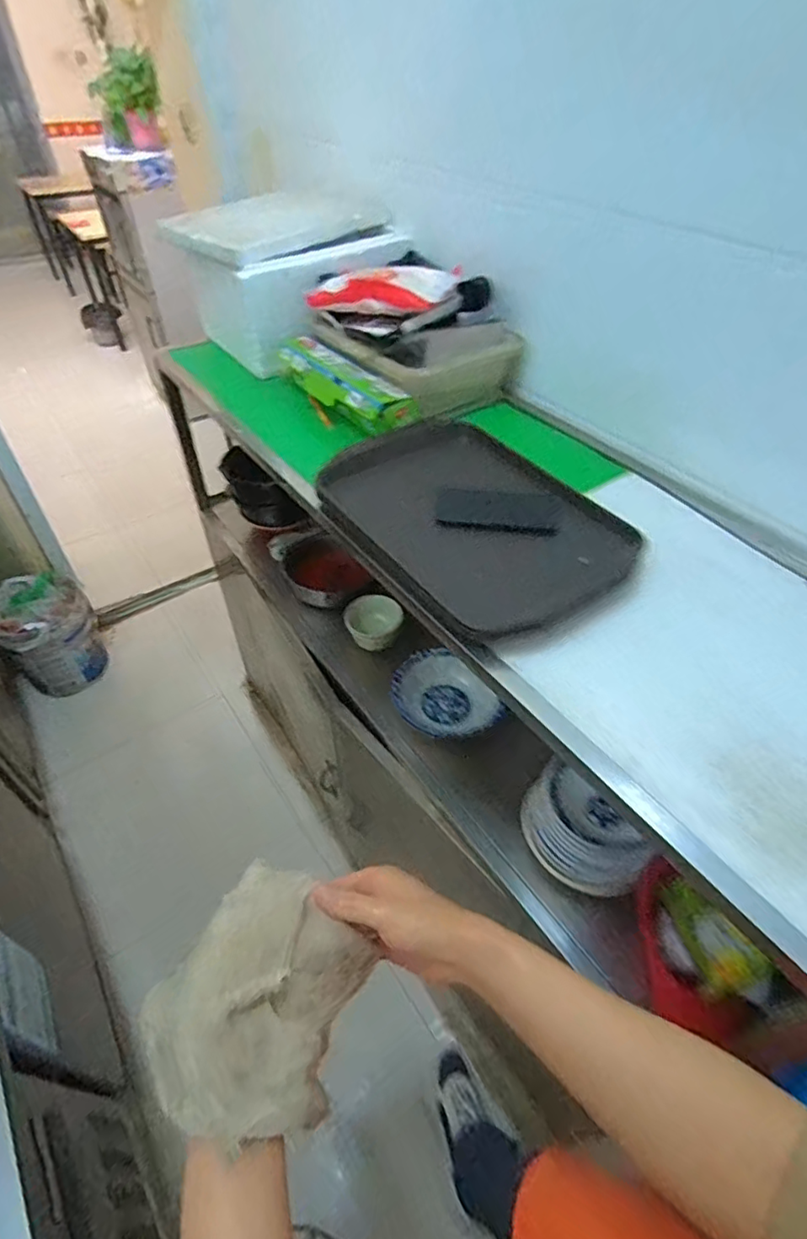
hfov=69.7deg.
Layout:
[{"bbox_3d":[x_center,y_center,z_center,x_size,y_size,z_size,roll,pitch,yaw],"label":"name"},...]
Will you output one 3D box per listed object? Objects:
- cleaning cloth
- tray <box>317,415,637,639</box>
[{"bbox_3d":[-0.091,0.274,0.411,0.143,0.033,0.152,42,44,0],"label":"cleaning cloth"},{"bbox_3d":[0.087,-0.153,0.808,0.297,0.033,0.400,-25,54,-24],"label":"tray"}]

